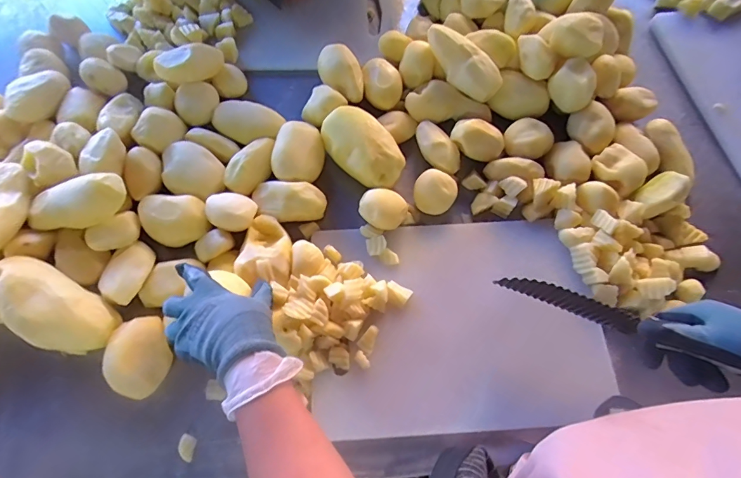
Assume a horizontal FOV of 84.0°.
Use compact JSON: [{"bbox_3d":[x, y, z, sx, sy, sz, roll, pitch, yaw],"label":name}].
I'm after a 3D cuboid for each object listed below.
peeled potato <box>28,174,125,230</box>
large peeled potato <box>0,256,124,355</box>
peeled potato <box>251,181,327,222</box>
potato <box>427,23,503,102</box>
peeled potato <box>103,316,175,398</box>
[{"bbox_3d":[-0.354,-0.046,0.498,0.124,0.057,0.042,-8,23,2],"label":"peeled potato"},{"bbox_3d":[-0.357,0.078,0.462,0.134,0.060,0.073,37,59,-10],"label":"large peeled potato"},{"bbox_3d":[-0.108,-0.049,0.549,0.095,0.037,0.046,3,67,0],"label":"peeled potato"},{"bbox_3d":[0.134,-0.258,0.598,0.132,0.048,0.044,44,72,-3],"label":"potato"},{"bbox_3d":[-0.258,0.136,0.469,0.063,0.050,0.080,-25,70,-11],"label":"peeled potato"}]

